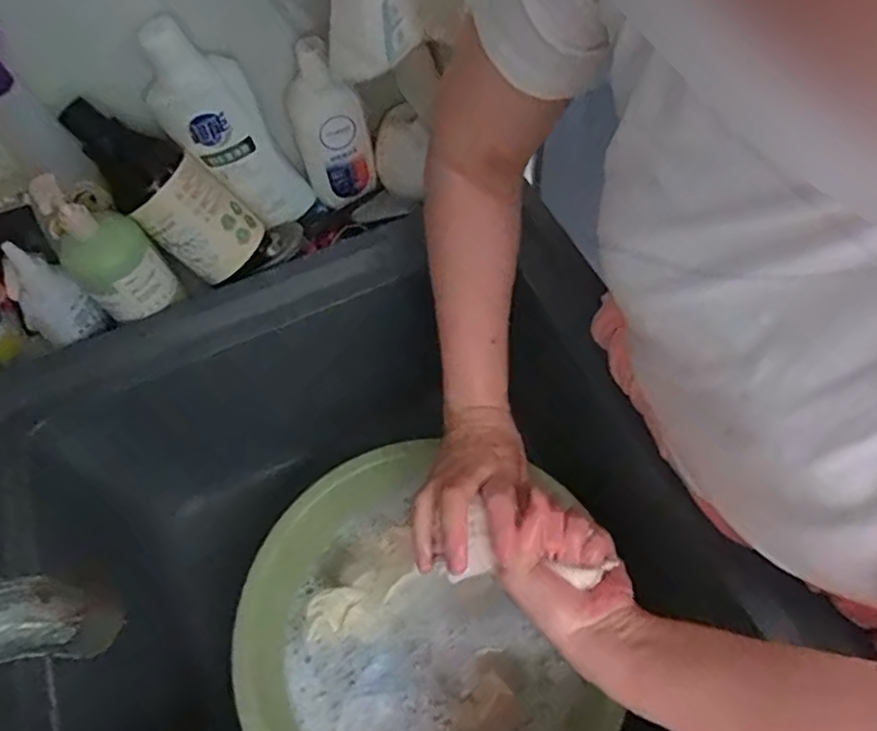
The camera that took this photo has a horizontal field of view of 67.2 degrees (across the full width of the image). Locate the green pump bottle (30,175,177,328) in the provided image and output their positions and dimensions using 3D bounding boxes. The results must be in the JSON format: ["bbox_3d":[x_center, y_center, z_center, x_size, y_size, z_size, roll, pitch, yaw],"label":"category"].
[{"bbox_3d":[-0.309,-0.106,0.616,0.072,0.153,0.064,-38,63,-18],"label":"green pump bottle"}]

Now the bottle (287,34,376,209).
[{"bbox_3d":[-0.115,-0.252,0.689,0.073,0.174,0.051,-19,59,-7],"label":"bottle"}]

